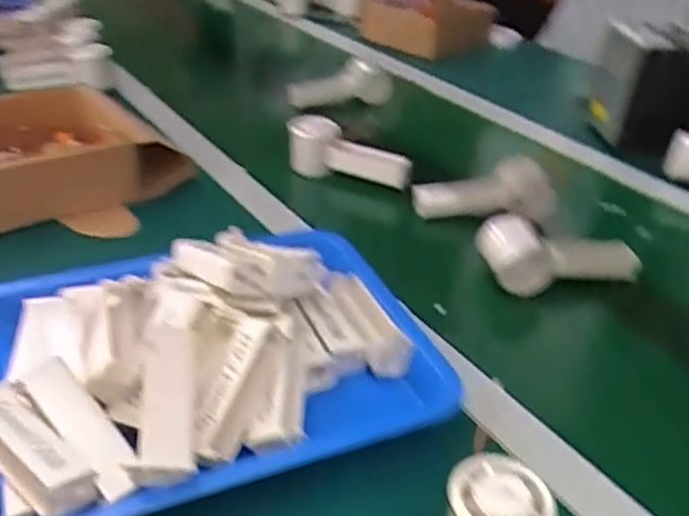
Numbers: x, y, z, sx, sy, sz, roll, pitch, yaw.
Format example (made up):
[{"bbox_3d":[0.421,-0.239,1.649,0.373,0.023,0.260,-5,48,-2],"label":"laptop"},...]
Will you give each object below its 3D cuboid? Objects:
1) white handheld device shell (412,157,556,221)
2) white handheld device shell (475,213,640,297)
[{"bbox_3d":[0.156,-0.076,0.763,0.155,0.068,0.038,-1,34,-5],"label":"white handheld device shell"},{"bbox_3d":[0.213,-0.005,0.662,0.153,0.052,0.075,-4,34,-10],"label":"white handheld device shell"}]

